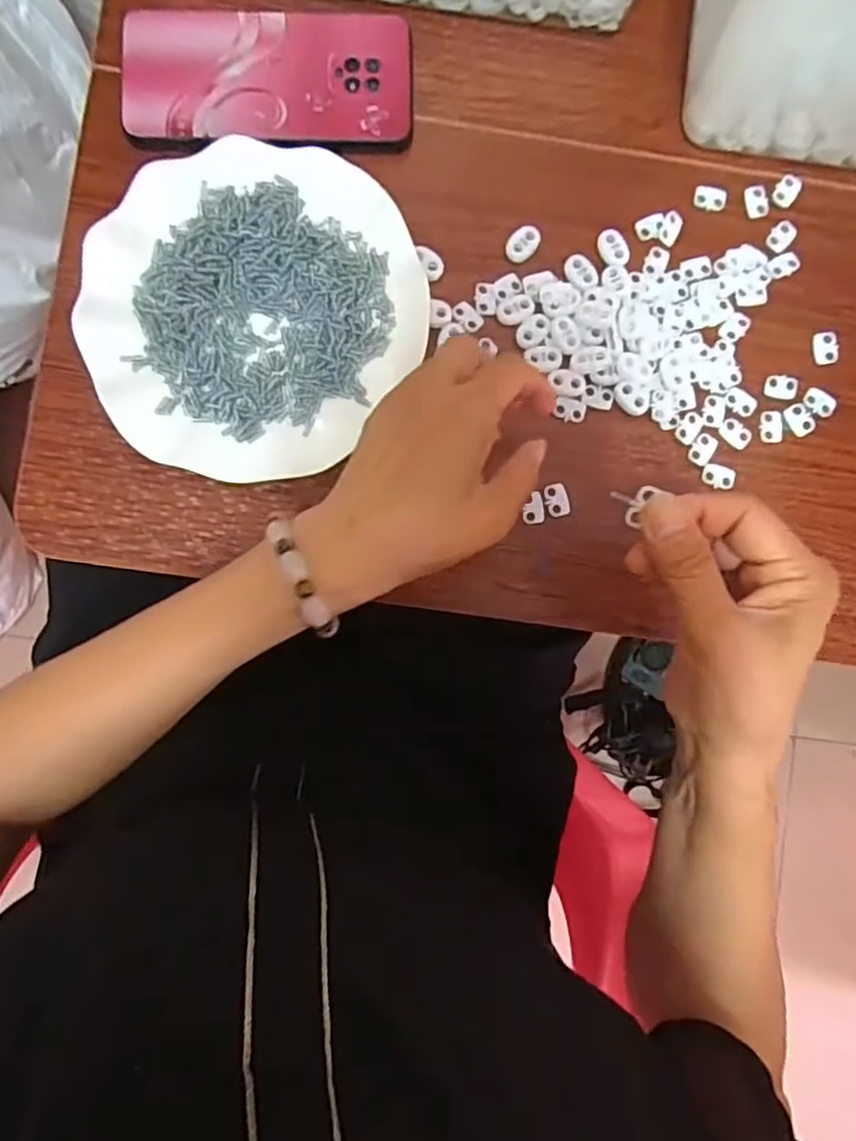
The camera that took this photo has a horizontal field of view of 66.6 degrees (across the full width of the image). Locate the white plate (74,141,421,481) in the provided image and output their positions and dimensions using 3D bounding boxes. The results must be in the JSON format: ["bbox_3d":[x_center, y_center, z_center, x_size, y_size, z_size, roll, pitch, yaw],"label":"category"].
[{"bbox_3d":[-0.096,-0.145,0.367,0.178,0.024,0.181,0,88,-2],"label":"white plate"}]

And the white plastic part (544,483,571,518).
[{"bbox_3d":[0.075,-0.041,0.379,0.014,0.004,0.019,-16,89,-3],"label":"white plastic part"}]

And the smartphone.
[{"bbox_3d":[-0.093,-0.285,0.382,0.164,0.015,0.086,2,88,-2],"label":"smartphone"}]

